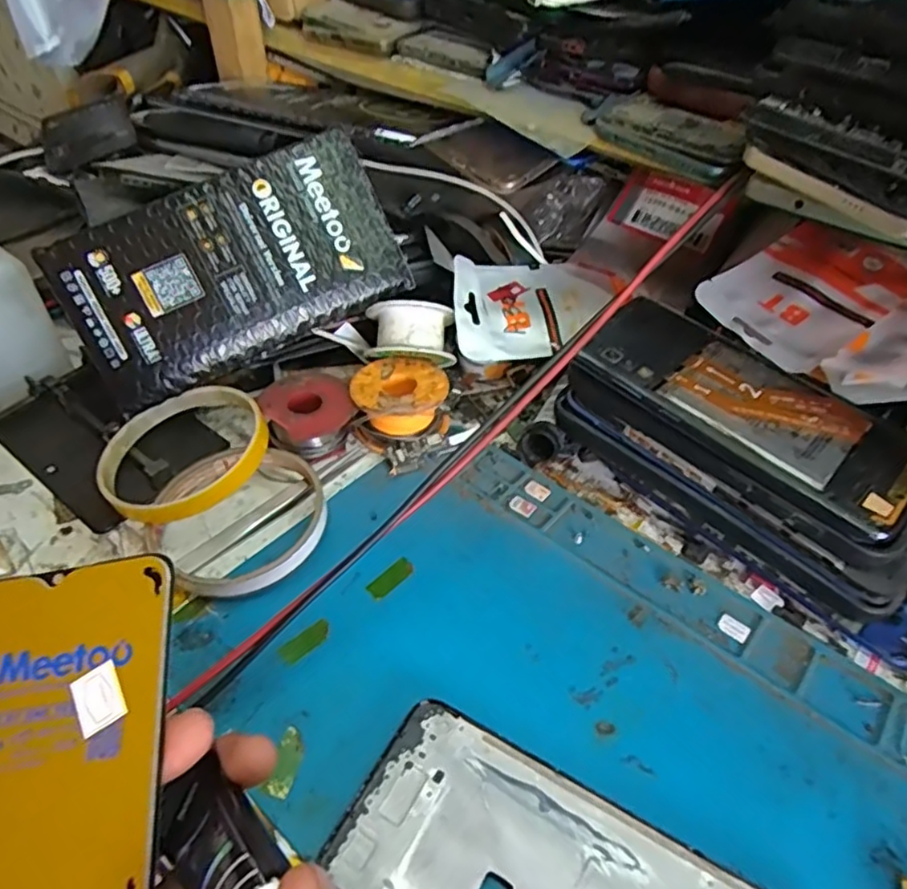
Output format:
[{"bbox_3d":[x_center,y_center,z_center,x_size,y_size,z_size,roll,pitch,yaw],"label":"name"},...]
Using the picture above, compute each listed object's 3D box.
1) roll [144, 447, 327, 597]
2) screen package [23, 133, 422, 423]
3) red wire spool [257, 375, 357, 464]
[{"bbox_3d":[-0.102,0.035,0.311,0.079,0.019,0.083,1,44,-1],"label":"roll"},{"bbox_3d":[-0.117,-0.093,0.345,0.171,0.092,0.012,-28,12,-10],"label":"screen package"},{"bbox_3d":[-0.080,-0.015,0.358,0.045,0.027,0.048,1,44,-1],"label":"red wire spool"}]

